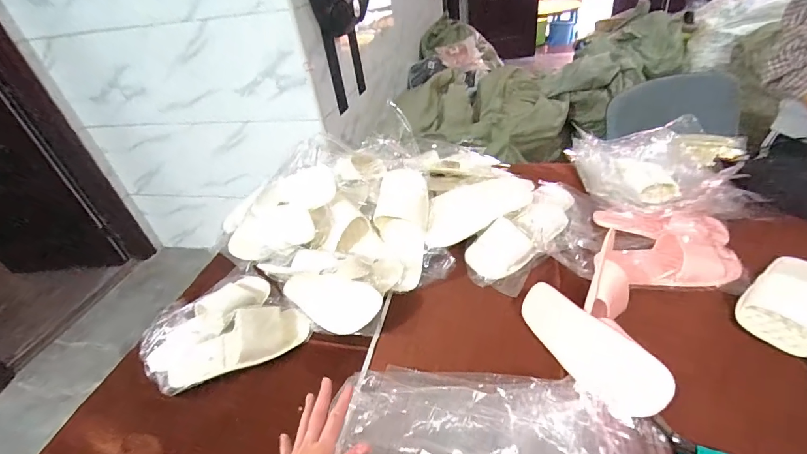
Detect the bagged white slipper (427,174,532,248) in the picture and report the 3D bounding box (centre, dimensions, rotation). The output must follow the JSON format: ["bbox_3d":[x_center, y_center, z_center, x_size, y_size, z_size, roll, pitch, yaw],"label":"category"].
[{"bbox_3d":[0.160,-0.042,0.819,0.255,0.041,0.105,-22,74,-10],"label":"bagged white slipper"}]

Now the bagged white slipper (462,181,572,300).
[{"bbox_3d":[0.253,0.009,0.800,0.129,0.072,0.324,25,48,37],"label":"bagged white slipper"}]

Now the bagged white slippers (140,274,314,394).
[{"bbox_3d":[-0.335,0.185,0.695,0.247,0.059,0.244,-35,44,-30],"label":"bagged white slippers"}]

